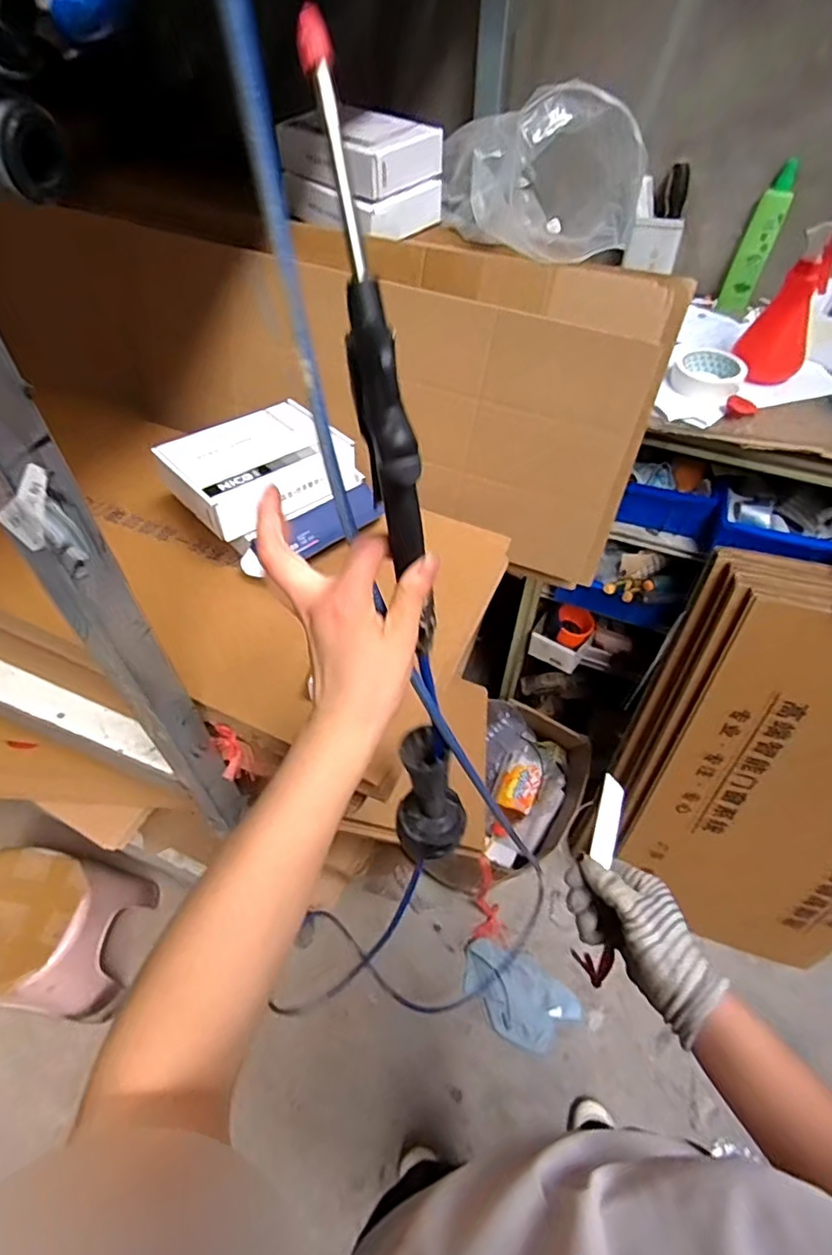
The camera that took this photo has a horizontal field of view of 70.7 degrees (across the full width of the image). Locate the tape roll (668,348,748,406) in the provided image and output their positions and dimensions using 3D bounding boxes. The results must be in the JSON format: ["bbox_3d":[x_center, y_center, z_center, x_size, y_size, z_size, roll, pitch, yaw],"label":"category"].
[{"bbox_3d":[0.417,-0.359,0.839,0.092,0.040,0.092,0,51,-1],"label":"tape roll"}]

